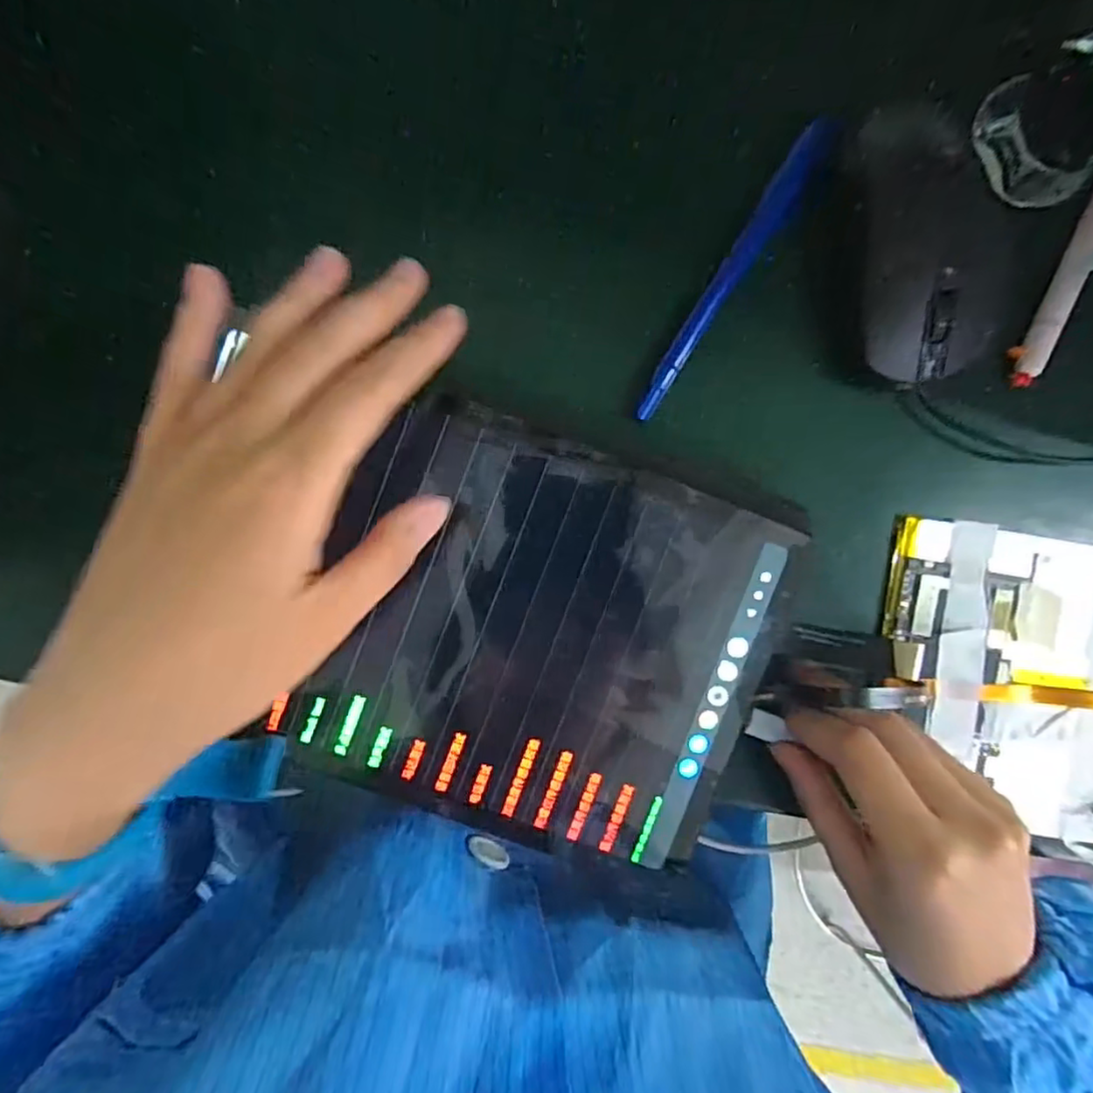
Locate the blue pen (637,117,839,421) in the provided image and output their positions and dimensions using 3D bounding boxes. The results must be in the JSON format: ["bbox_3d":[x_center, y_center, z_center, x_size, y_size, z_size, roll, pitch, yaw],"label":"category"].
[{"bbox_3d":[0.076,-0.112,0.257,0.013,0.015,0.136,32,91,-3],"label":"blue pen"}]

